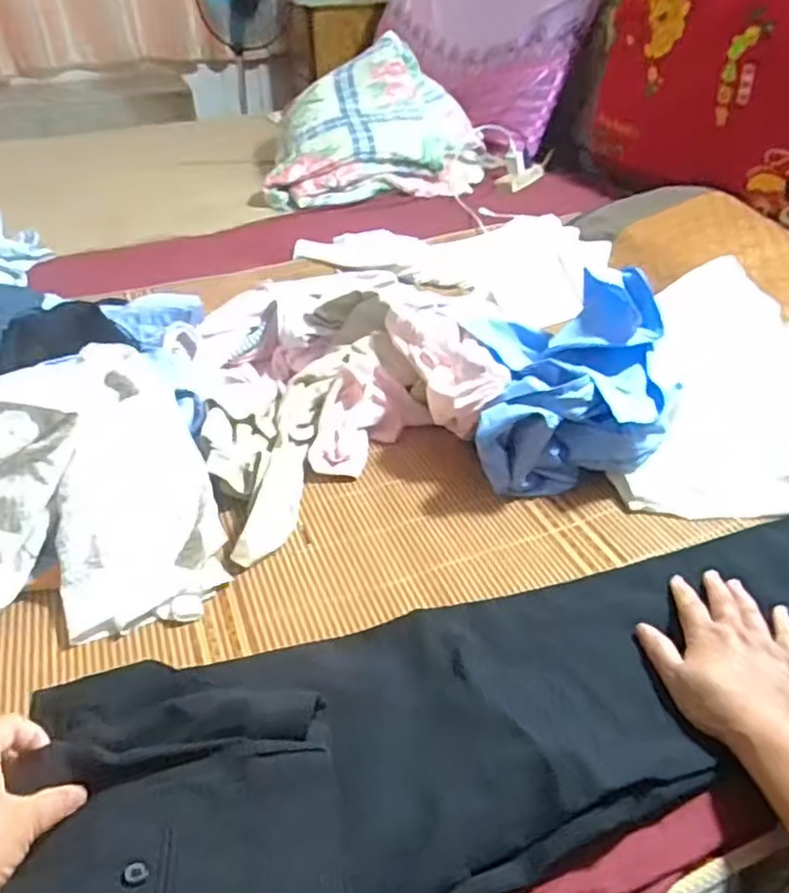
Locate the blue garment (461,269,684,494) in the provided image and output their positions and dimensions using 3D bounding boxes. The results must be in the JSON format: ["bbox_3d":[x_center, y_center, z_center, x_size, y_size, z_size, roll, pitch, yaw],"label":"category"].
[{"bbox_3d":[0.204,-0.101,0.820,0.200,0.136,0.307,3,37,5],"label":"blue garment"}]

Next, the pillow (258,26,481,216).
[{"bbox_3d":[-0.030,-0.781,1.653,0.476,0.237,0.529,1,37,2],"label":"pillow"}]

